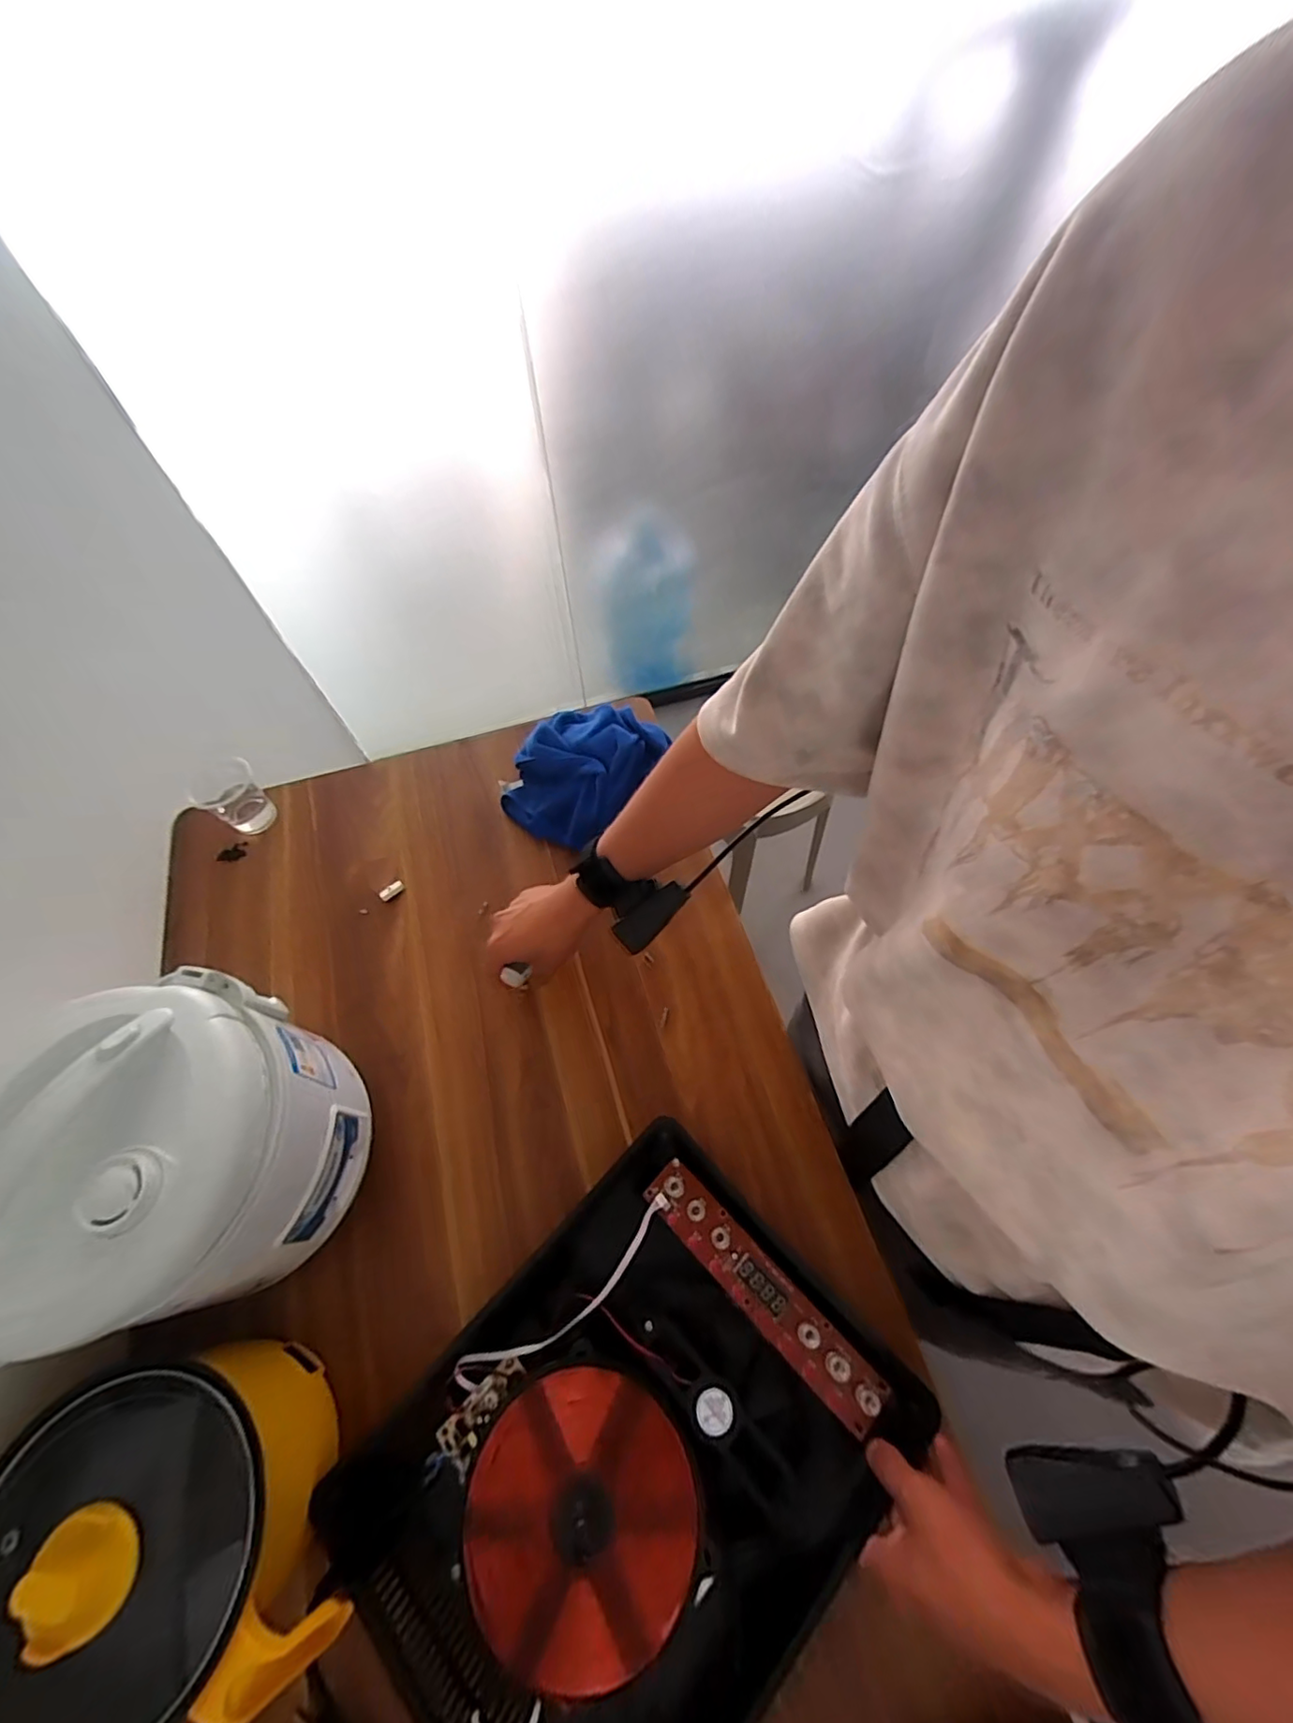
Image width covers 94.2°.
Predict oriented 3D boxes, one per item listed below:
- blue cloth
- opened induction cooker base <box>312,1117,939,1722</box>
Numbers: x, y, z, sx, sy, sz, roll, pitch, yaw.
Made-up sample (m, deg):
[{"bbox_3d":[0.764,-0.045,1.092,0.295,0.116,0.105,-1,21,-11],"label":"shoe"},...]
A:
[{"bbox_3d":[-0.074,-0.108,0.719,0.192,0.074,0.150,-36,67,-19],"label":"blue cloth"},{"bbox_3d":[-0.013,0.420,0.424,0.354,0.055,0.270,-42,66,-18],"label":"opened induction cooker base"}]

